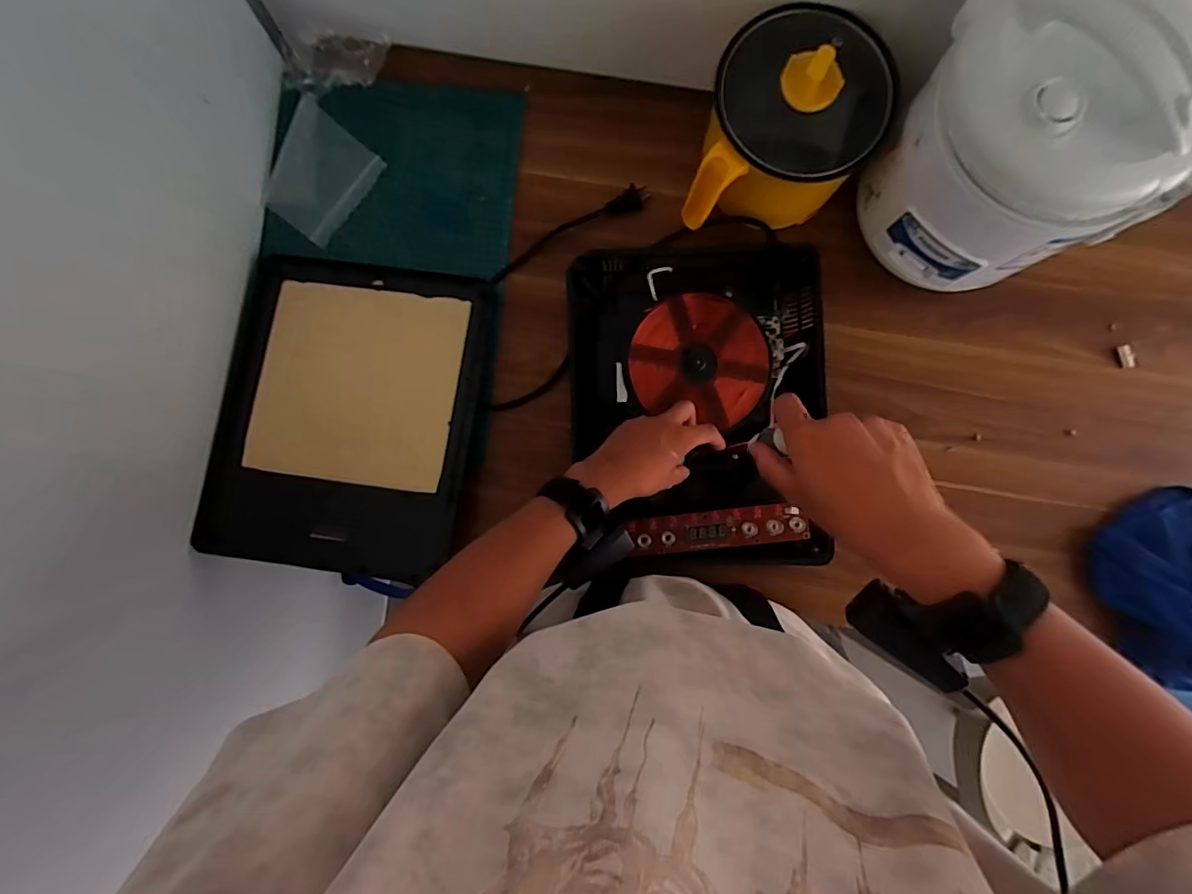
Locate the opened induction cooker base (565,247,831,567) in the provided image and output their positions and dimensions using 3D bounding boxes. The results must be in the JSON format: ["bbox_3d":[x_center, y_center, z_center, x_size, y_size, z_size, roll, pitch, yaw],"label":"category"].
[{"bbox_3d":[0.110,-0.050,0.570,0.266,0.060,0.347,-2,86,0],"label":"opened induction cooker base"}]

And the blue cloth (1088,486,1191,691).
[{"bbox_3d":[0.635,0.150,0.545,0.164,0.057,0.187,-21,86,-1],"label":"blue cloth"}]

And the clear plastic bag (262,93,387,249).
[{"bbox_3d":[-0.334,-0.325,0.613,0.120,0.012,0.132,34,90,-2],"label":"clear plastic bag"}]

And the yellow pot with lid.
[{"bbox_3d":[0.198,-0.325,0.532,0.169,0.145,0.193,22,87,2],"label":"yellow pot with lid"}]

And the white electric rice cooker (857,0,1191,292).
[{"bbox_3d":[0.386,-0.281,0.473,0.182,0.185,0.210,-13,86,0],"label":"white electric rice cooker"}]

